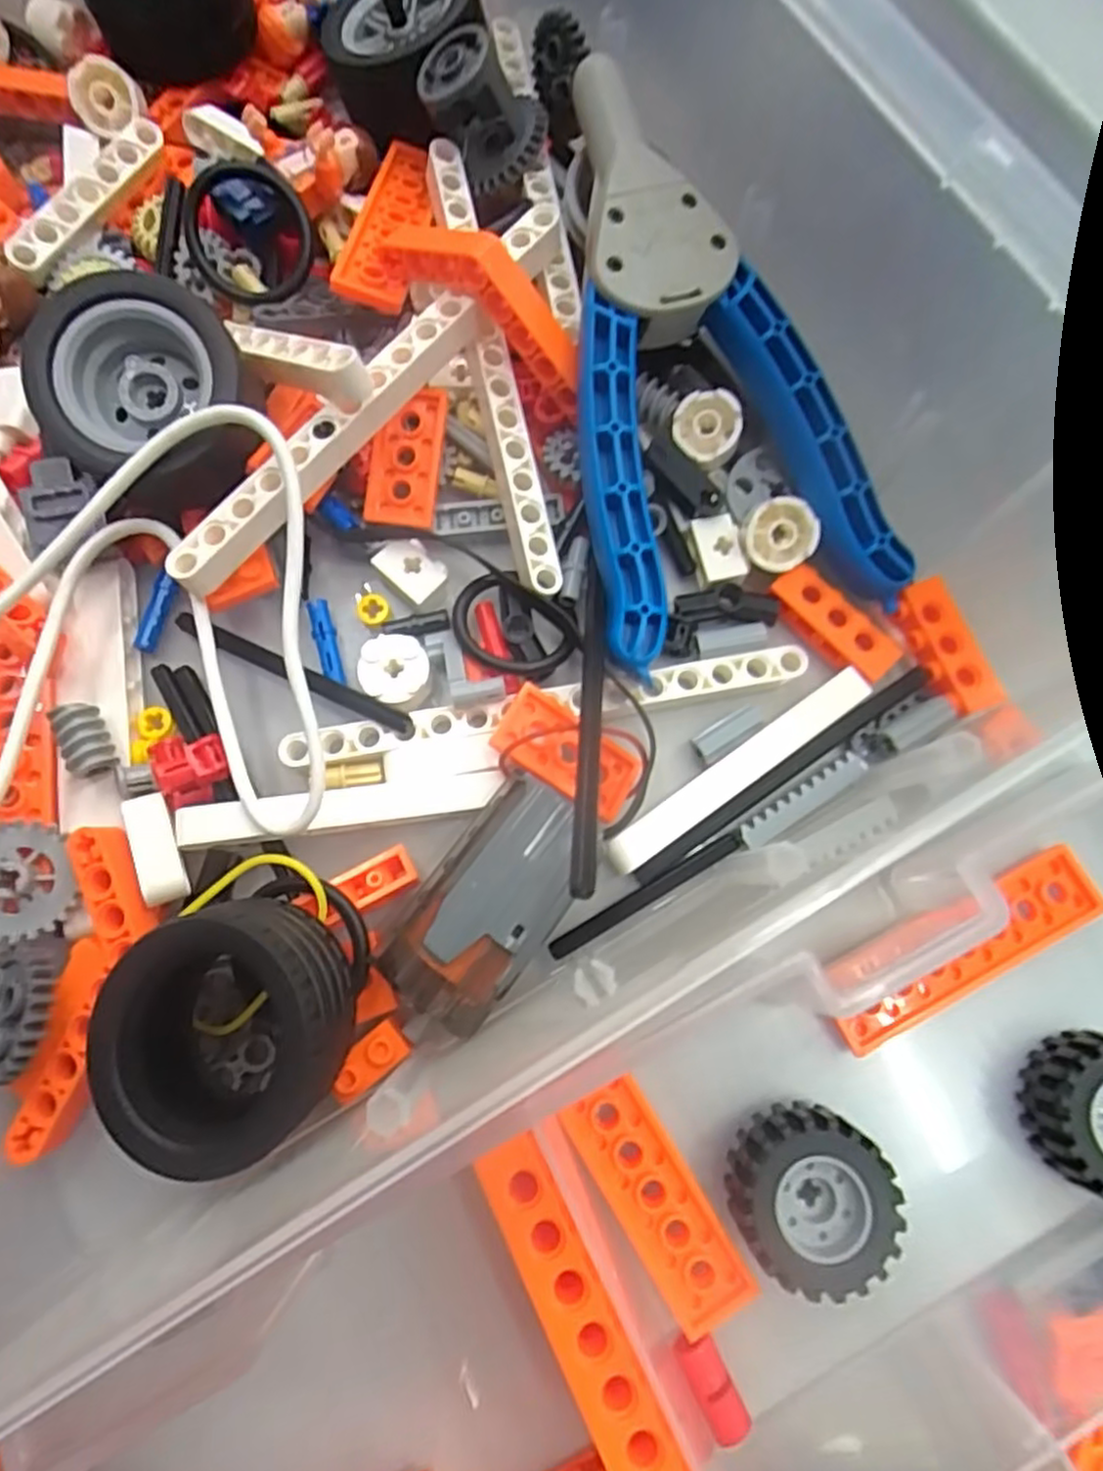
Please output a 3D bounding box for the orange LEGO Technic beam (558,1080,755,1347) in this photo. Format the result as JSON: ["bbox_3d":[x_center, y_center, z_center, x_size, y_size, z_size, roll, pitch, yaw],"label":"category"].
[{"bbox_3d":[0.020,0.090,0.136,0.016,0.004,0.045,-32,79,-7],"label":"orange LEGO Technic beam"}]

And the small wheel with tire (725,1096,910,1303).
[{"bbox_3d":[0.049,0.087,0.137,0.028,0.014,0.032,-33,79,-8],"label":"small wheel with tire"}]

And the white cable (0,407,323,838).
[{"bbox_3d":[-0.092,-0.018,0.142,0.091,0.030,0.077,-5,77,-1],"label":"white cable"}]

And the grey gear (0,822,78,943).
[{"bbox_3d":[-0.107,0.029,0.142,0.020,0.007,0.022,0,77,0],"label":"grey gear"}]

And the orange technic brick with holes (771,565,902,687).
[{"bbox_3d":[0.066,-0.026,0.165,0.031,0.006,0.011,44,80,9],"label":"orange technic brick with holes"}]

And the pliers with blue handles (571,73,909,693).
[{"bbox_3d":[0.039,-0.083,0.160,0.068,0.017,0.132,-5,89,-8],"label":"pliers with blue handles"}]

